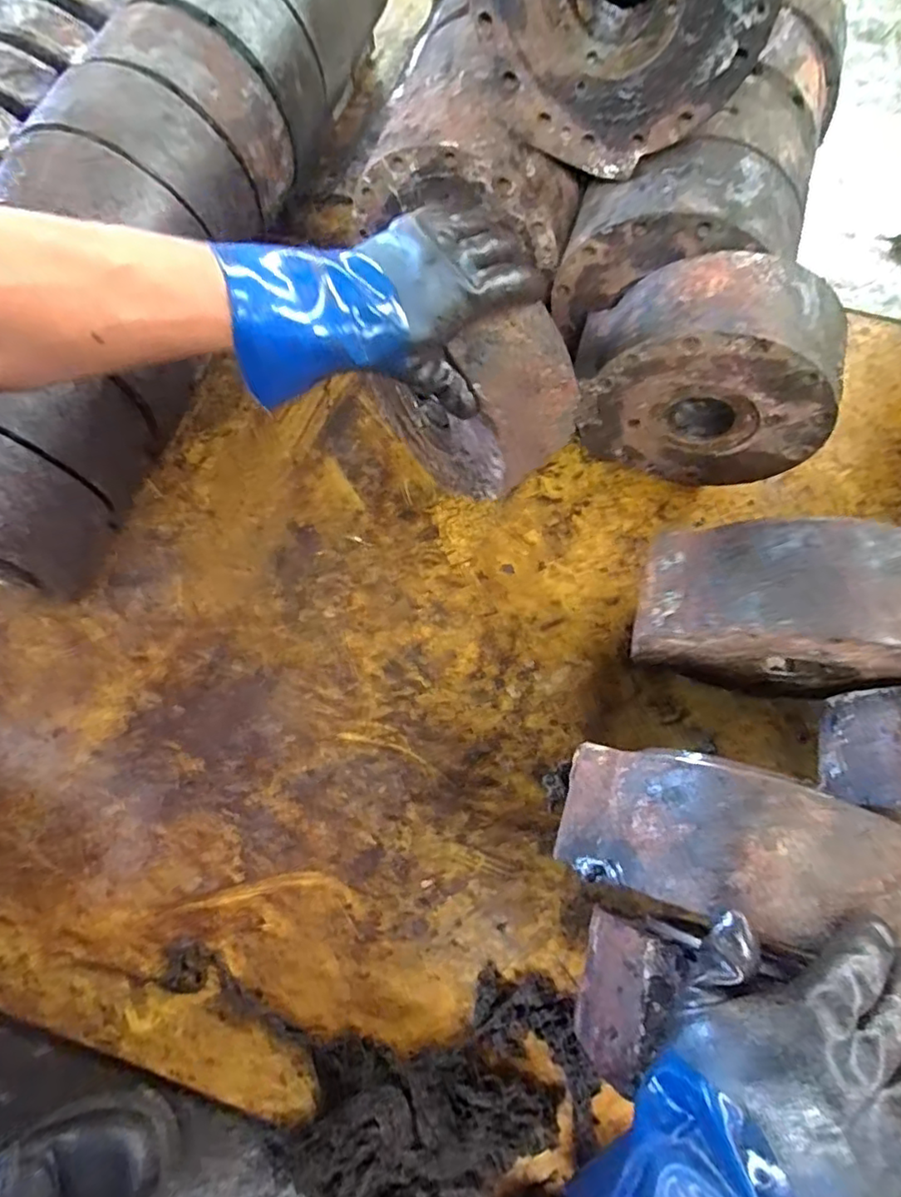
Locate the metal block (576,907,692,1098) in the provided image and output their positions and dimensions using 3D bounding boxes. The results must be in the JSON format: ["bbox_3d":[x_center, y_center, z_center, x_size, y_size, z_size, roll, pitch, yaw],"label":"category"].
[{"bbox_3d":[0.116,0.267,0.405,0.032,0.102,0.087,21,73,7],"label":"metal block"}]

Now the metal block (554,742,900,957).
[{"bbox_3d":[0.176,0.159,0.395,0.208,0.065,0.095,2,69,33],"label":"metal block"}]

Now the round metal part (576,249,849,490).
[{"bbox_3d":[0.246,-0.218,0.594,0.235,0.222,0.097,17,73,6],"label":"round metal part"}]

